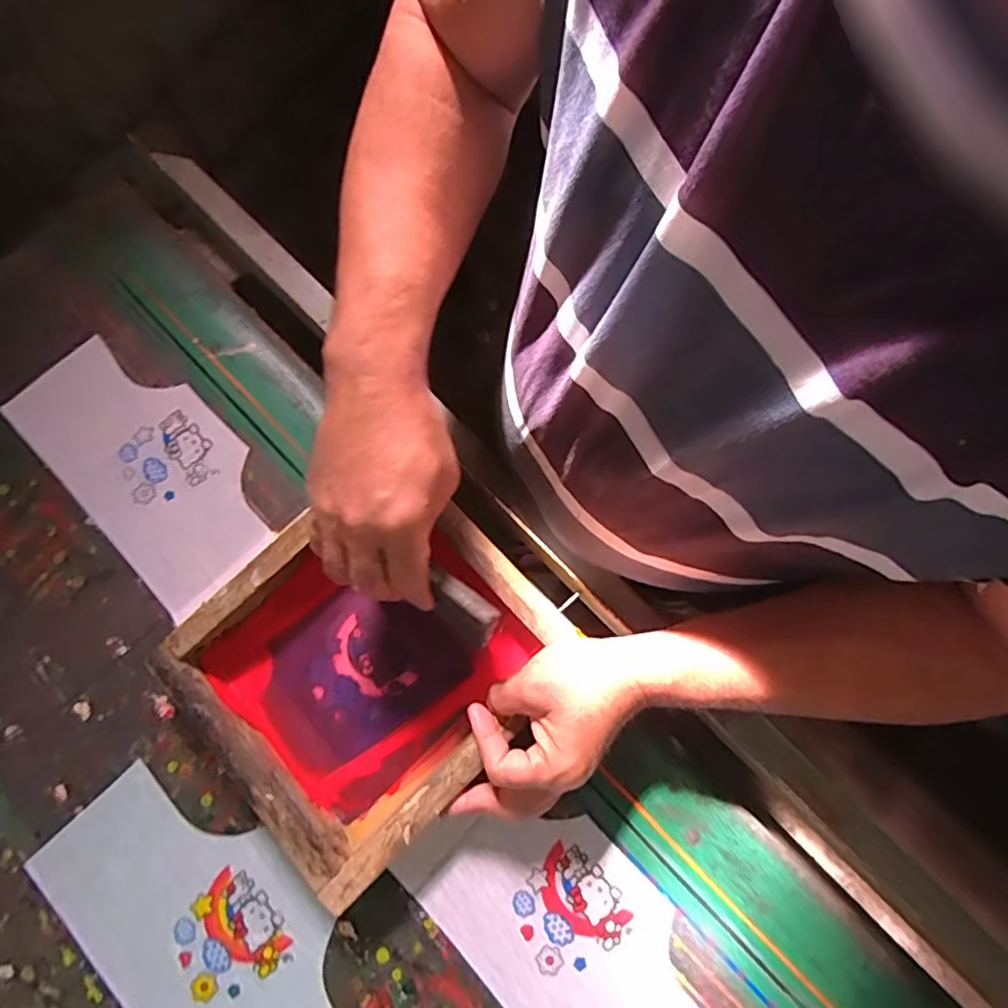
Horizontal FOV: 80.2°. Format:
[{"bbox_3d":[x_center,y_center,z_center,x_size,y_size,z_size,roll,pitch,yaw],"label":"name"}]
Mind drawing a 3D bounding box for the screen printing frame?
[{"bbox_3d":[-0.102,0.120,0.471,0.254,0.050,0.231,-42,79,-9],"label":"screen printing frame"}]

